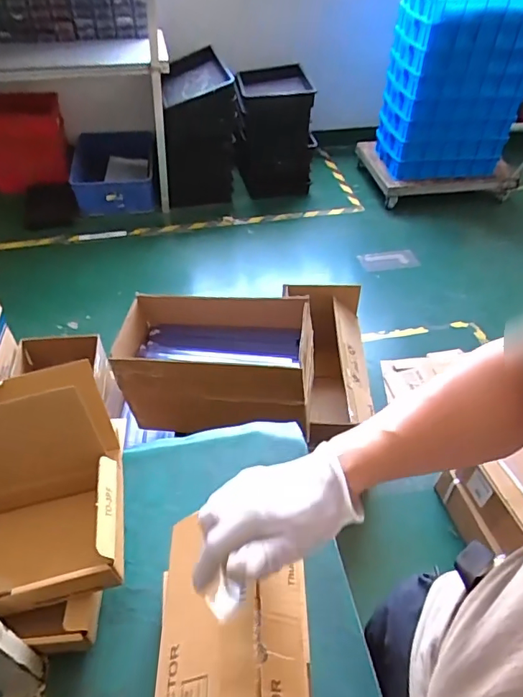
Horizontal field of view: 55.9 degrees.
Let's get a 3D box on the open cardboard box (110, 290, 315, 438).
[{"bbox_3d":[-0.122,0.046,1.306,0.514,0.262,0.272,4,46,2],"label":"open cardboard box"}]

